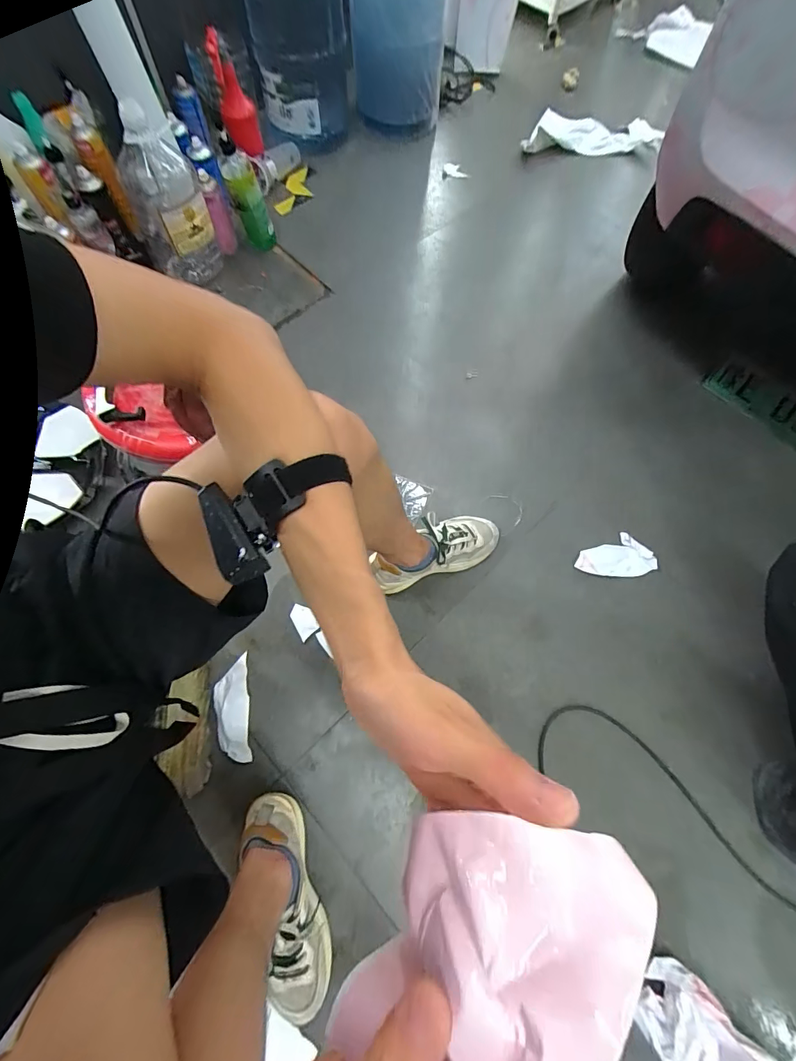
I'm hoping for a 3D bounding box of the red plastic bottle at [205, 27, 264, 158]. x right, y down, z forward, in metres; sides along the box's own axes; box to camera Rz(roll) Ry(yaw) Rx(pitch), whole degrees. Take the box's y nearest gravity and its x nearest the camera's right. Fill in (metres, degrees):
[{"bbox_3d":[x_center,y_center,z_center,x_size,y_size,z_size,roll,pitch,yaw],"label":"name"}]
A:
[{"bbox_3d":[-0.423,-1.119,1.087,0.086,0.264,0.109,-18,69,-6],"label":"red plastic bottle"}]

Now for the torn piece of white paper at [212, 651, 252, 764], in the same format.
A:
[{"bbox_3d":[-0.292,0.316,0.737,0.059,0.007,0.170,-13,68,-5],"label":"torn piece of white paper"}]

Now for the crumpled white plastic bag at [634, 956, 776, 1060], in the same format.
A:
[{"bbox_3d":[0.416,0.691,0.555,0.102,0.060,0.180,-40,75,-15],"label":"crumpled white plastic bag"}]

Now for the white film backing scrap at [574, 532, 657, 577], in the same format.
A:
[{"bbox_3d":[0.445,0.052,0.855,0.164,0.020,0.084,-2,68,0],"label":"white film backing scrap"}]

